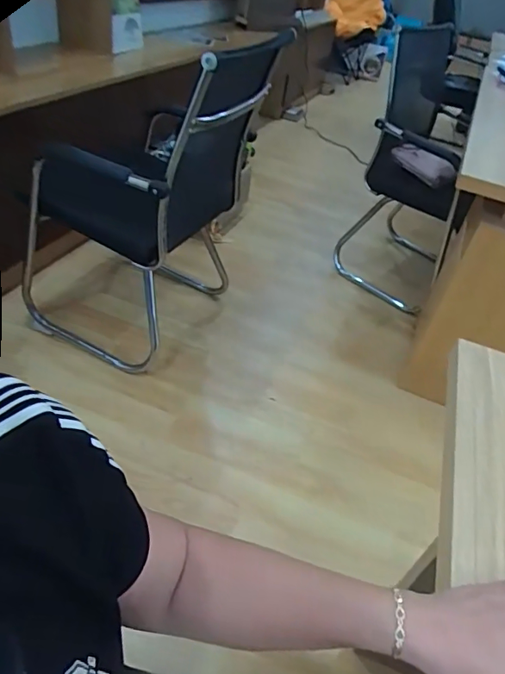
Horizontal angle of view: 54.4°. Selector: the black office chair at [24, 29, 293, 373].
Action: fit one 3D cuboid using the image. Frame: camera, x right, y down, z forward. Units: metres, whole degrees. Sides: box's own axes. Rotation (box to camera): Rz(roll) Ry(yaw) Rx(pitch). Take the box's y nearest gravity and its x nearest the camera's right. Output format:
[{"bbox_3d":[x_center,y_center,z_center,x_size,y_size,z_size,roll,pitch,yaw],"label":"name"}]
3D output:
[{"bbox_3d":[-0.339,-0.438,1.497,0.651,0.909,0.618,18,41,7],"label":"black office chair"}]

